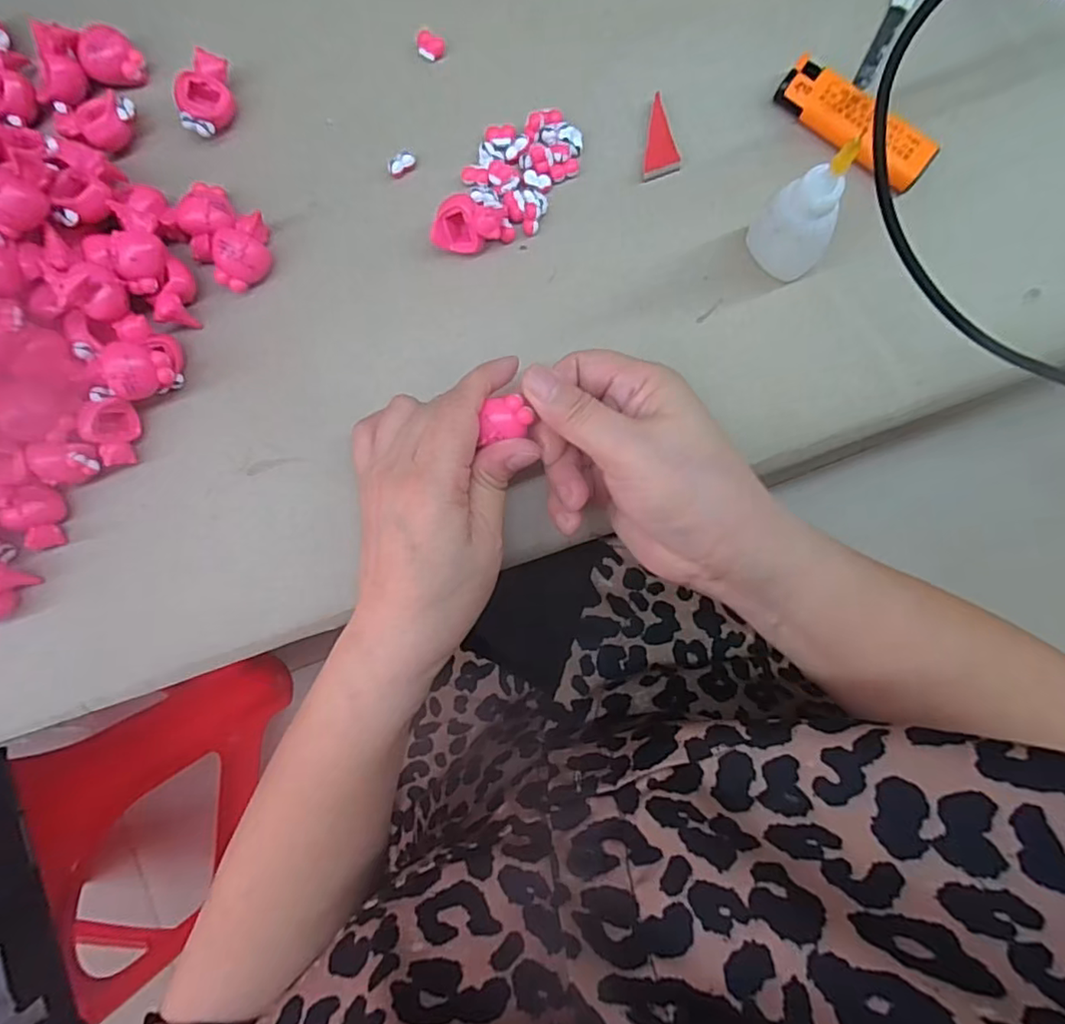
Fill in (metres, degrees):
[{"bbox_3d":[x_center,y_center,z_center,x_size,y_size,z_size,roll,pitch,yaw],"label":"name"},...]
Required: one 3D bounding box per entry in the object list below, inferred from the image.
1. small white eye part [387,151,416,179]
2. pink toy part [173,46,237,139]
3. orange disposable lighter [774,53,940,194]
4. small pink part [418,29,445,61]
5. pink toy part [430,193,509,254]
[{"bbox_3d":[-0.066,-0.174,0.301,0.014,0.008,0.007,-38,88,-1],"label":"small white eye part"},{"bbox_3d":[-0.161,-0.204,0.299,0.021,0.020,0.036,19,88,1],"label":"pink toy part"},{"bbox_3d":[0.157,-0.188,0.293,0.079,0.013,0.024,40,88,2],"label":"orange disposable lighter"},{"bbox_3d":[-0.052,-0.234,0.303,0.013,0.007,0.010,25,88,1],"label":"small pink part"},{"bbox_3d":[-0.031,-0.139,0.291,0.033,0.022,0.022,3,88,0],"label":"pink toy part"}]

